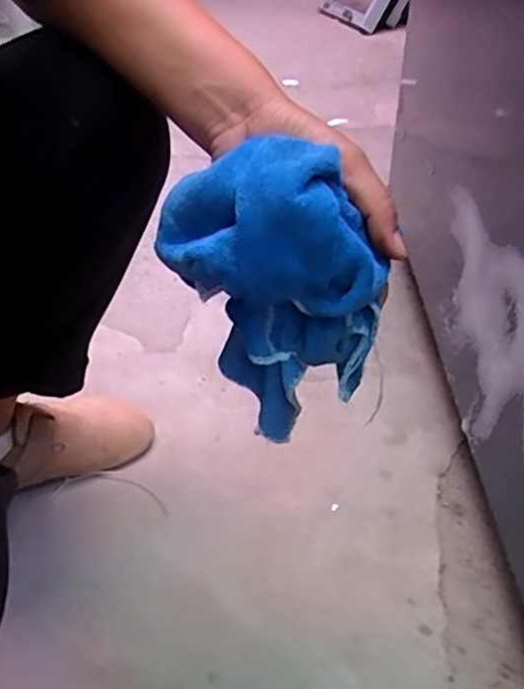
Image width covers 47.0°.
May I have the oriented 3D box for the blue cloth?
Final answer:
[{"bbox_3d":[0.004,-0.020,0.337,0.117,0.172,0.049,0,36,-1],"label":"blue cloth"}]

